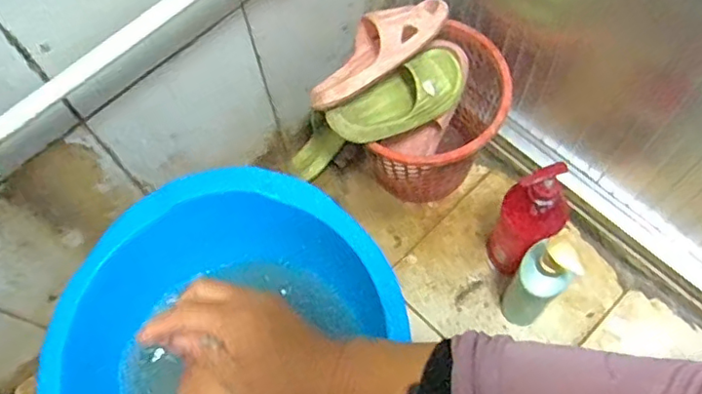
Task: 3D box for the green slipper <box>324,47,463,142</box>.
[{"bbox_3d":[0.077,-0.142,0.834,0.228,0.059,0.086,-38,69,-15],"label":"green slipper"}]

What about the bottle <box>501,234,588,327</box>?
[{"bbox_3d":[0.255,0.123,0.808,0.066,0.245,0.059,37,71,17],"label":"bottle"}]

